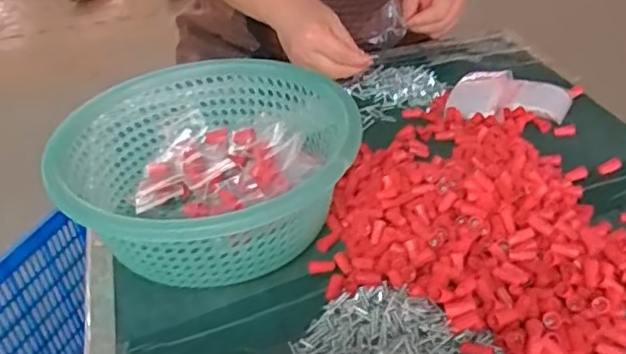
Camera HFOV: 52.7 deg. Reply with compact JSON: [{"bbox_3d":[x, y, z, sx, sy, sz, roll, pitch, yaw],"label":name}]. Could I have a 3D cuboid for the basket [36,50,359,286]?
[{"bbox_3d":[-0.090,-0.004,0.593,0.259,0.102,0.261,-3,35,2],"label":"basket"}]

